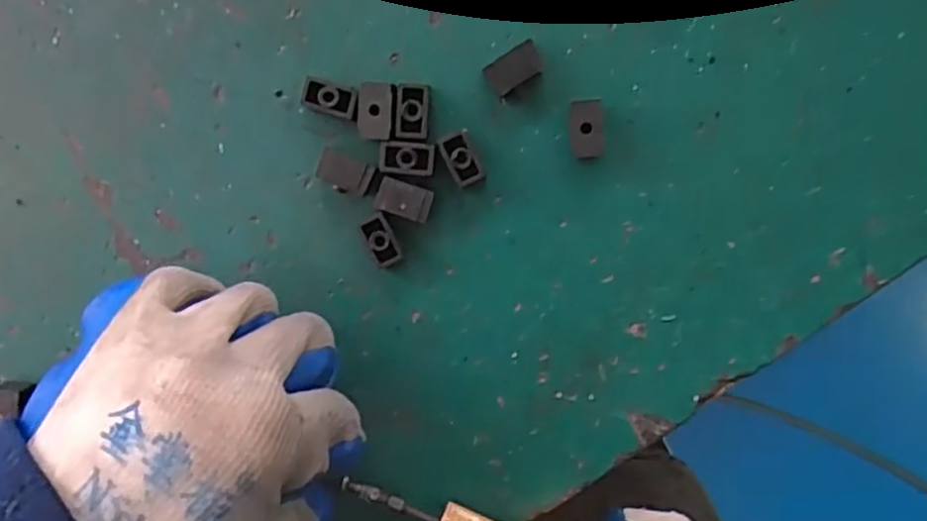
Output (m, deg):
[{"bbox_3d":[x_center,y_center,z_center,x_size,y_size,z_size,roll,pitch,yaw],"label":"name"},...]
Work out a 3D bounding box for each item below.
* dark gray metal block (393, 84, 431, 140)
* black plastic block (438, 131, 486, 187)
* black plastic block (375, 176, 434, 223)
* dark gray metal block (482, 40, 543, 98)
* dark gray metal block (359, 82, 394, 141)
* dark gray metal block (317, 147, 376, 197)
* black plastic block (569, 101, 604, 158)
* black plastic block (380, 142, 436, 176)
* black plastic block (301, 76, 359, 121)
[{"bbox_3d":[-0.017,-0.051,0.242,0.011,0.011,0.018,6,99,0],"label":"dark gray metal block"},{"bbox_3d":[0.000,-0.035,0.245,0.010,0.012,0.018,-26,98,4],"label":"black plastic block"},{"bbox_3d":[-0.020,-0.021,0.247,0.018,0.011,0.011,18,99,-2],"label":"black plastic block"},{"bbox_3d":[0.017,-0.064,0.240,0.018,0.013,0.012,-32,97,5],"label":"dark gray metal block"},{"bbox_3d":[-0.029,-0.051,0.242,0.011,0.011,0.018,4,99,0],"label":"dark gray metal block"},{"bbox_3d":[-0.040,-0.031,0.245,0.018,0.011,0.011,25,98,-3],"label":"dark gray metal block"},{"bbox_3d":[0.042,-0.045,0.243,0.011,0.011,0.019,-3,99,1],"label":"black plastic block"},{"bbox_3d":[-0.019,-0.035,0.245,0.018,0.011,0.010,5,99,0],"label":"black plastic block"},{"bbox_3d":[-0.045,-0.055,0.242,0.018,0.011,0.010,16,99,-2],"label":"black plastic block"}]

